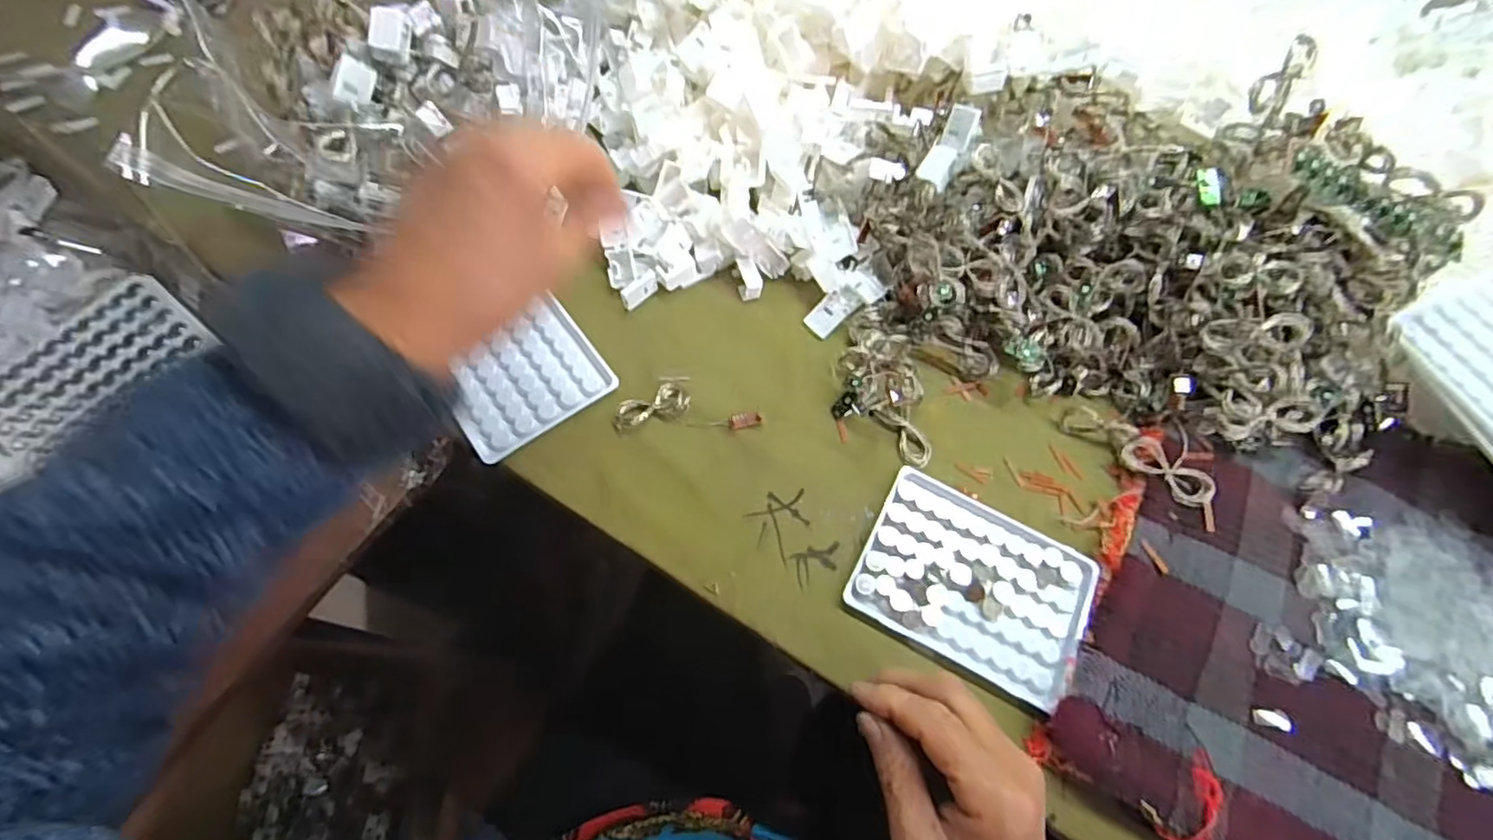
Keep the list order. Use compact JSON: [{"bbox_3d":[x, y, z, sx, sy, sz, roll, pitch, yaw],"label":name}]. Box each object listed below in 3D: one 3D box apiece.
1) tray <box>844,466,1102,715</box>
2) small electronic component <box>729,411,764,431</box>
[{"bbox_3d":[0.133,0.094,0.377,0.127,0.012,0.091,27,68,8],"label":"tray"},{"bbox_3d":[0.000,0.000,0.408,0.021,0.008,0.008,-12,68,-9],"label":"small electronic component"}]

